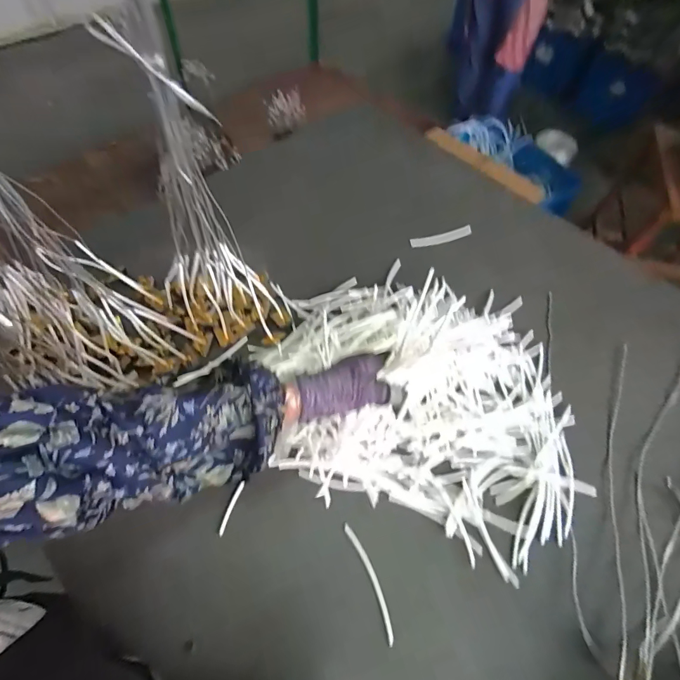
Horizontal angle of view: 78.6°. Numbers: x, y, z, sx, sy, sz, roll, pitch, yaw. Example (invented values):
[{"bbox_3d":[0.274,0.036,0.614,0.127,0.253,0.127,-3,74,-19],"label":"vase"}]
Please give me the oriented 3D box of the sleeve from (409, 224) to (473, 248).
[{"bbox_3d":[0.195,-0.199,0.801,0.126,0.011,0.022,-17,58,-12],"label":"sleeve"}]

